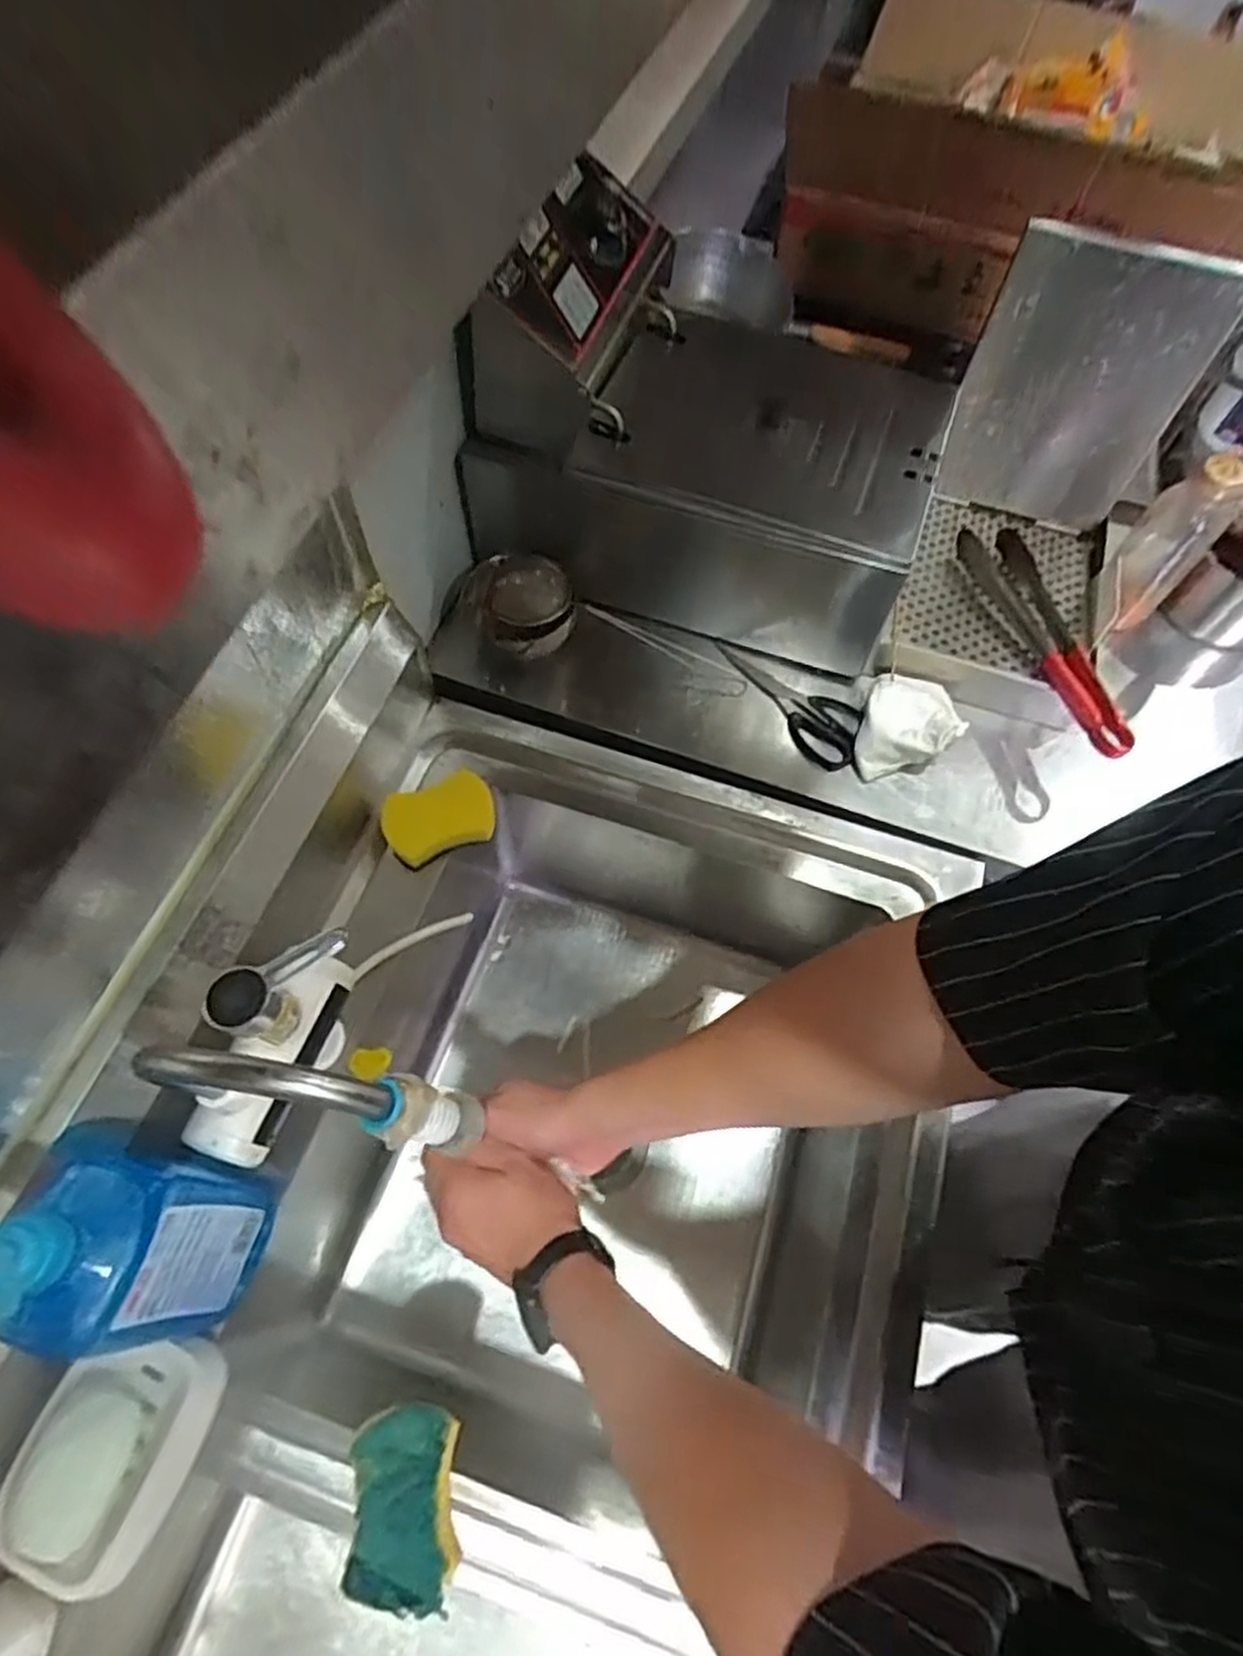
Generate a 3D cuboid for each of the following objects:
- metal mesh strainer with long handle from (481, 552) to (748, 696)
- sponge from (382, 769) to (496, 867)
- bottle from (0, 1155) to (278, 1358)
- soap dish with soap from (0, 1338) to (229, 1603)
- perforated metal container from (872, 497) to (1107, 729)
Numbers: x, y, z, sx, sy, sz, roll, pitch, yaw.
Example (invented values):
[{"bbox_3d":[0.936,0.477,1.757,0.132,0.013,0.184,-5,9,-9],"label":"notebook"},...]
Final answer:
[{"bbox_3d":[-0.015,-0.188,0.773,0.278,0.071,0.097,23,64,8],"label":"metal mesh strainer with long handle"},{"bbox_3d":[-0.167,-0.013,0.710,0.097,0.025,0.070,-19,65,-12],"label":"sponge"},{"bbox_3d":[-0.290,0.244,0.455,0.072,0.246,0.103,12,63,3],"label":"bottle"},{"bbox_3d":[-0.321,0.392,0.488,0.090,0.034,0.127,19,63,7],"label":"soap dish with soap"},{"bbox_3d":[0.395,-0.247,0.833,0.201,0.051,0.262,21,63,7],"label":"perforated metal container"}]

